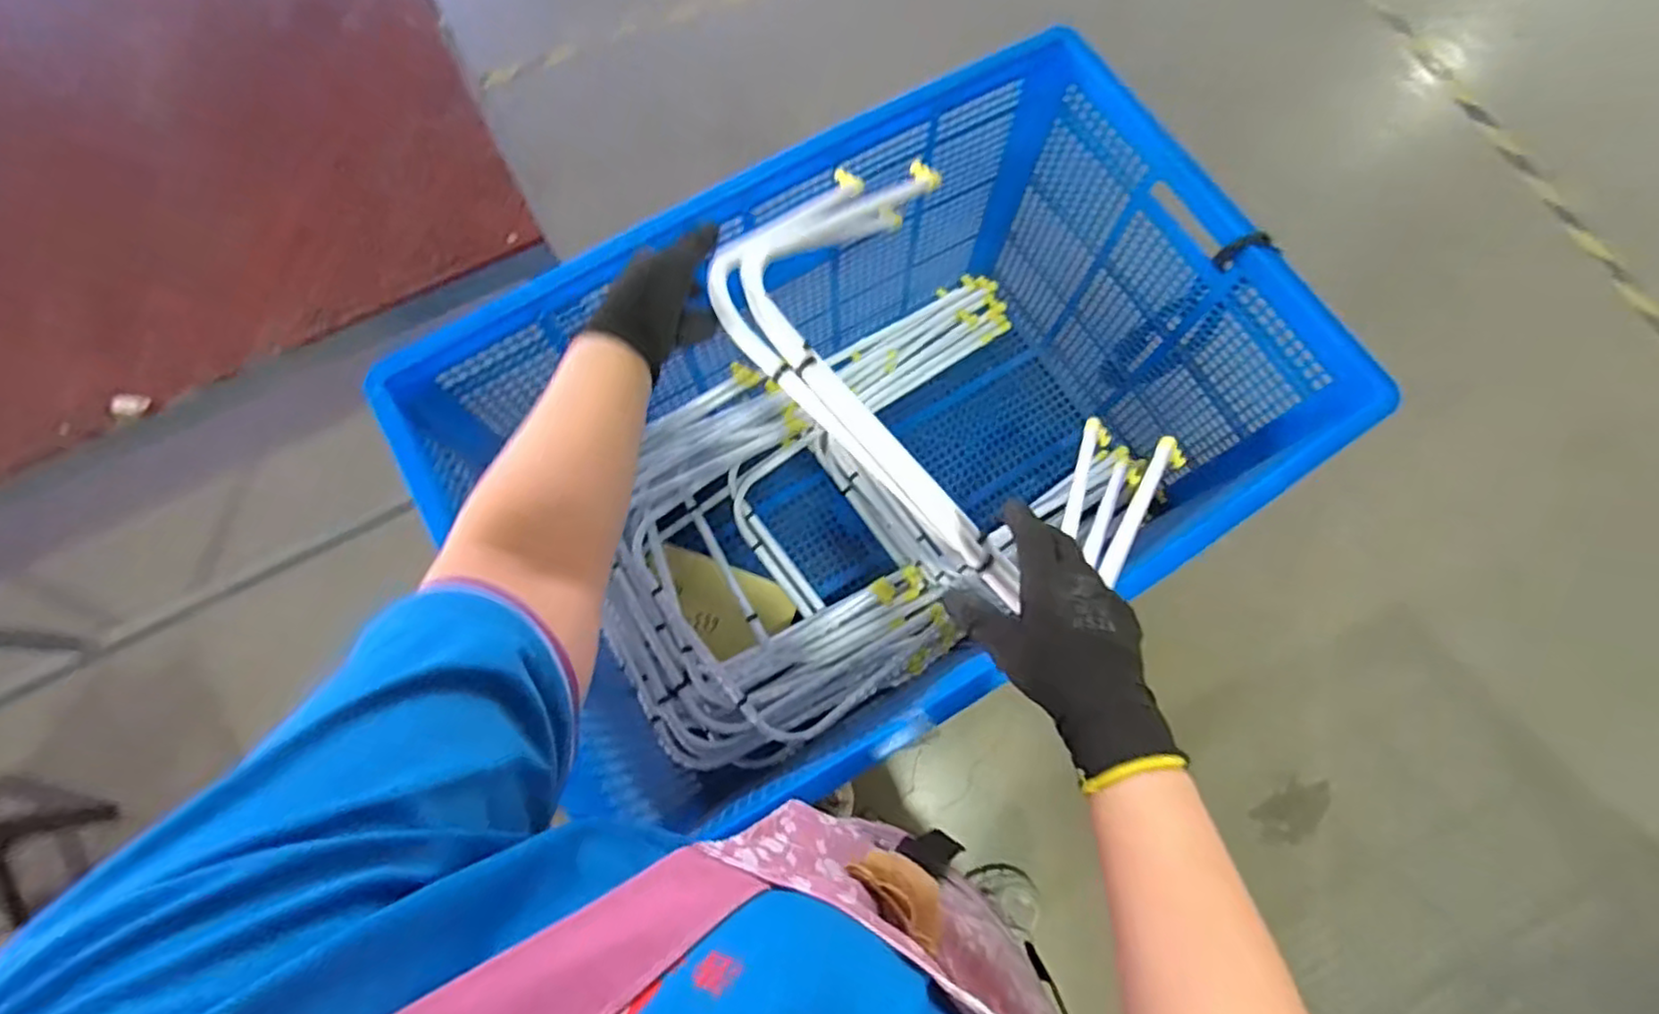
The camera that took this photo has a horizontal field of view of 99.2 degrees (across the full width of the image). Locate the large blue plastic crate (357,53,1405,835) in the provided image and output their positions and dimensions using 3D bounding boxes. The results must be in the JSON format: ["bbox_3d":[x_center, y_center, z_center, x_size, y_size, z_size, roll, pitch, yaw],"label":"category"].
[{"bbox_3d":[0.068,-0.062,1.089,1.044,0.573,0.700,-34,78,-10],"label":"large blue plastic crate"}]

